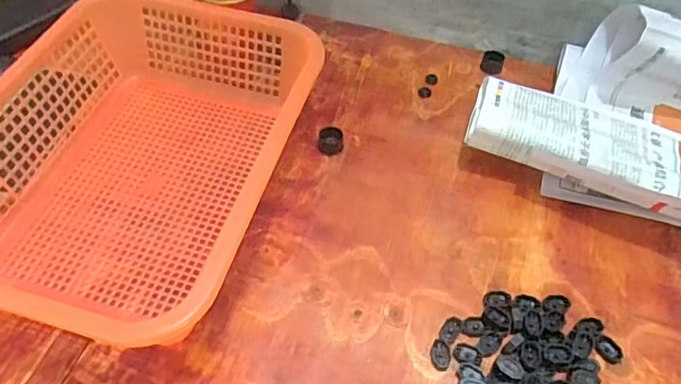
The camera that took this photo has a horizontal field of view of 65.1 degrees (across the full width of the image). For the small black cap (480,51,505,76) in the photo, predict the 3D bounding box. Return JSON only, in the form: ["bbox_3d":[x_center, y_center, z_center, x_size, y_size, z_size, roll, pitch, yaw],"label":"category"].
[{"bbox_3d":[0.179,-0.152,0.626,0.025,0.015,0.025,15,53,9],"label":"small black cap"}]

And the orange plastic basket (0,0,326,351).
[{"bbox_3d":[-0.171,-0.032,0.467,0.247,0.097,0.321,13,52,7],"label":"orange plastic basket"}]

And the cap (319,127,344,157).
[{"bbox_3d":[-0.009,-0.052,0.540,0.024,0.016,0.023,1,52,-2],"label":"cap"}]

